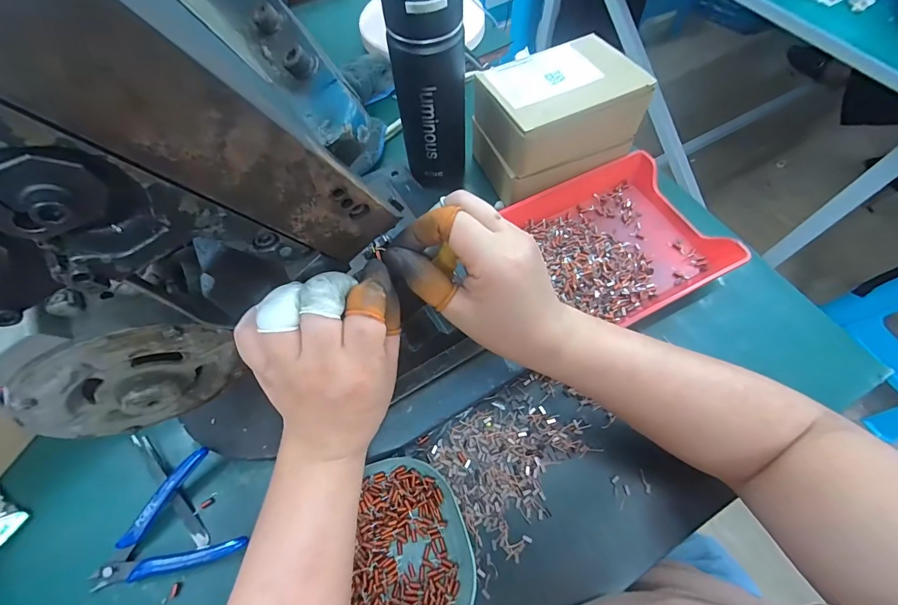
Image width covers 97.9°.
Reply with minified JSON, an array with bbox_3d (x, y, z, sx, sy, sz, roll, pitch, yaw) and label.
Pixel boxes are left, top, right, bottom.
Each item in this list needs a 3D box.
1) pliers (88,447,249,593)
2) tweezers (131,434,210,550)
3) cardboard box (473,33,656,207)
[{"bbox_3d":[-0.236,0.191,0.320,0.111,0.022,0.085,-32,67,-13],"label":"pliers"},{"bbox_3d":[-0.242,0.160,0.338,0.011,0.014,0.117,-42,70,-17],"label":"tweezers"},{"bbox_3d":[0.117,-0.206,0.447,0.158,0.109,0.115,-22,66,-9],"label":"cardboard box"}]

